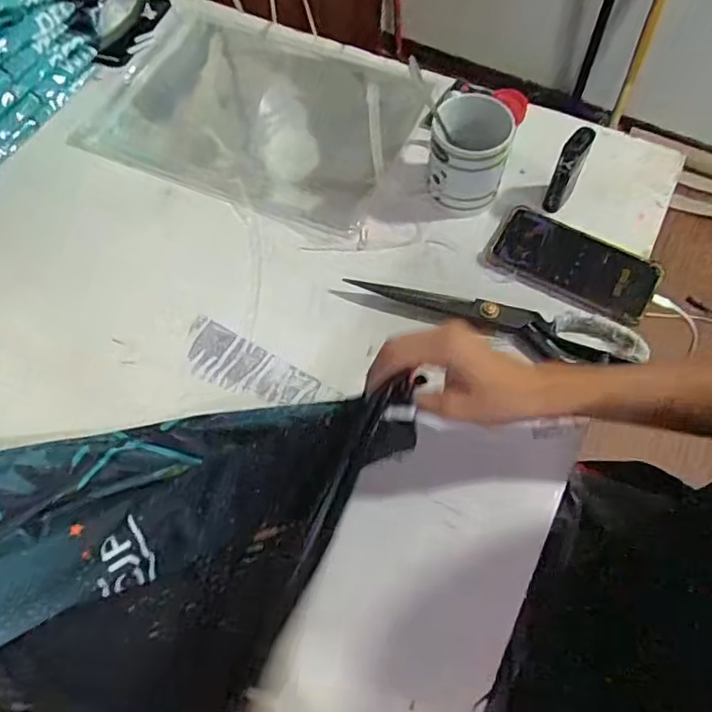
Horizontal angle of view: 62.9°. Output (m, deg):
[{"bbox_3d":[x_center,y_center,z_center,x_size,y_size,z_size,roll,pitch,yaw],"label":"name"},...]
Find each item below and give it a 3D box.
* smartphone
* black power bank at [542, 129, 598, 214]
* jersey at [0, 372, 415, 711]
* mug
[{"bbox_3d":[0.224,-0.097,0.603,0.165,0.008,0.094,28,68,15],"label":"smartphone"},{"bbox_3d":[0.217,-0.190,0.598,0.025,0.083,0.036,20,66,11],"label":"black power bank"},{"bbox_3d":[-0.273,0.104,0.473,0.623,0.106,0.377,-9,63,2],"label":"jersey"},{"bbox_3d":[0.121,-0.208,0.610,0.089,0.096,0.081,6,64,5],"label":"mug"}]

